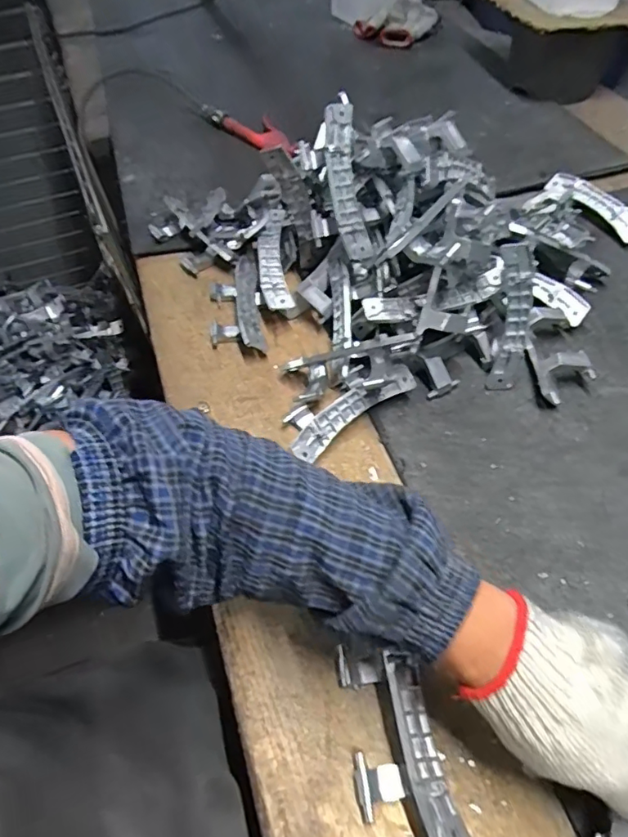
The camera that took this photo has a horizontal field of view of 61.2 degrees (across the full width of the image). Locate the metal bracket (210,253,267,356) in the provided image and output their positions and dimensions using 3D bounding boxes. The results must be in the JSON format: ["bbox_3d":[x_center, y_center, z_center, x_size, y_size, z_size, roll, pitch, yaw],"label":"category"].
[{"bbox_3d":[-0.096,-0.131,0.637,0.059,0.032,0.144,-9,54,-6],"label":"metal bracket"}]

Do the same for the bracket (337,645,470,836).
[{"bbox_3d":[0.055,0.225,0.367,0.059,0.035,0.125,-10,54,-6],"label":"bracket"}]

